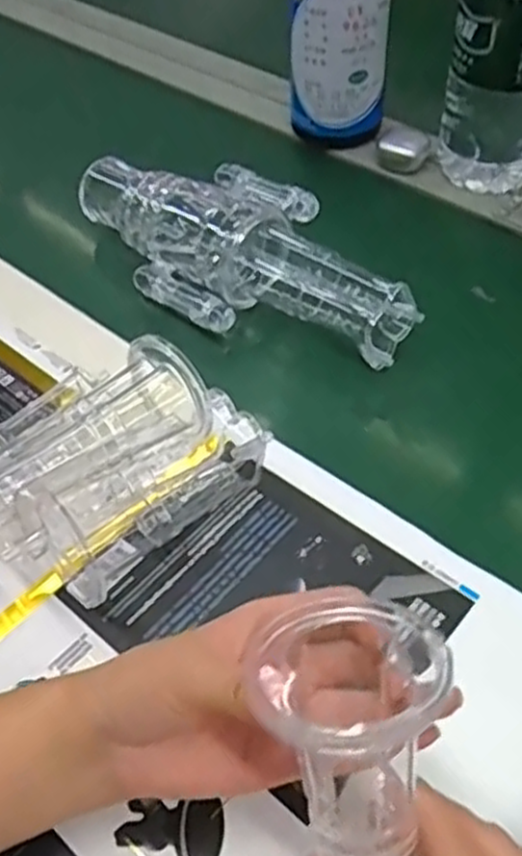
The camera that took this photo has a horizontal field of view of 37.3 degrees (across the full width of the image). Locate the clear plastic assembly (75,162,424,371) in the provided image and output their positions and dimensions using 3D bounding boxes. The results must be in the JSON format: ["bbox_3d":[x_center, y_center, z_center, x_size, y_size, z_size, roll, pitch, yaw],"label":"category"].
[{"bbox_3d":[-0.021,-0.136,0.584,0.280,0.066,0.111,35,61,27],"label":"clear plastic assembly"}]

